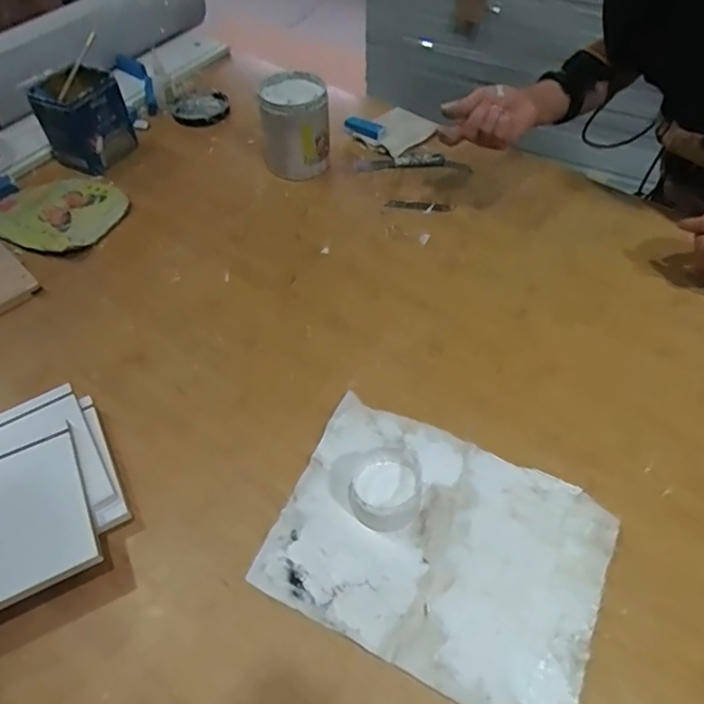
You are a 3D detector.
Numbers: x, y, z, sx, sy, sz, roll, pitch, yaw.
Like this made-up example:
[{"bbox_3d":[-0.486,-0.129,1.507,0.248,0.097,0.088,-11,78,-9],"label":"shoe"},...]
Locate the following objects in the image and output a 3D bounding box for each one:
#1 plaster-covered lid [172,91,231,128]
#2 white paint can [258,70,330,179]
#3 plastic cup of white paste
[{"bbox_3d":[-0.260,-0.421,0.927,0.094,0.016,0.098,-1,52,1],"label":"plaster-covered lid"},{"bbox_3d":[-0.083,-0.328,0.793,0.098,0.126,0.098,-1,52,1],"label":"white paint can"},{"bbox_3d":[0.032,0.122,0.485,0.062,0.040,0.067,-1,52,1],"label":"plastic cup of white paste"}]

